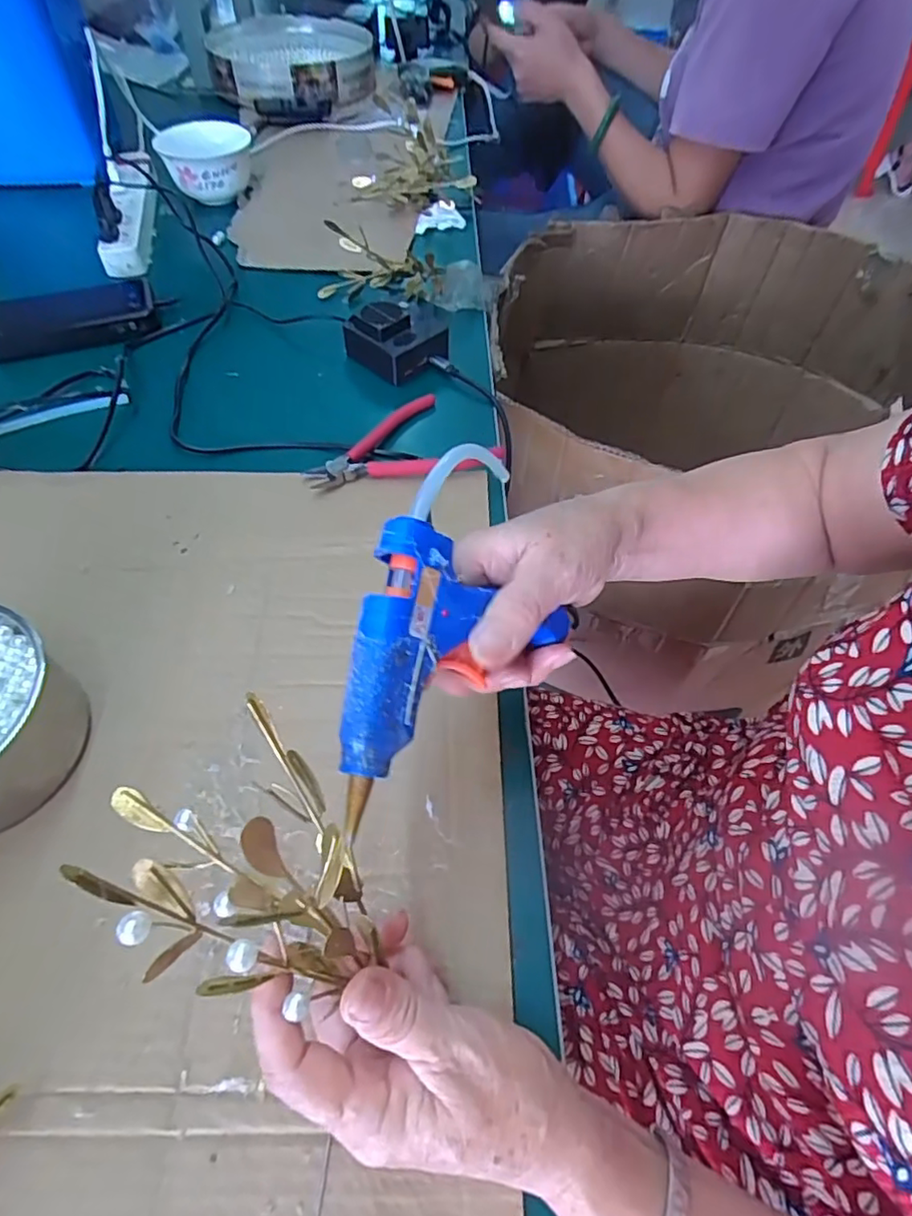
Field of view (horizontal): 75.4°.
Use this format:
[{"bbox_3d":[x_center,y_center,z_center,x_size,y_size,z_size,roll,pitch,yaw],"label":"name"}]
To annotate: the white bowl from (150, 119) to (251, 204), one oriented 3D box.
[{"bbox_3d":[-0.336,-0.606,0.803,0.121,0.060,0.121,-17,58,-14],"label":"white bowl"}]

